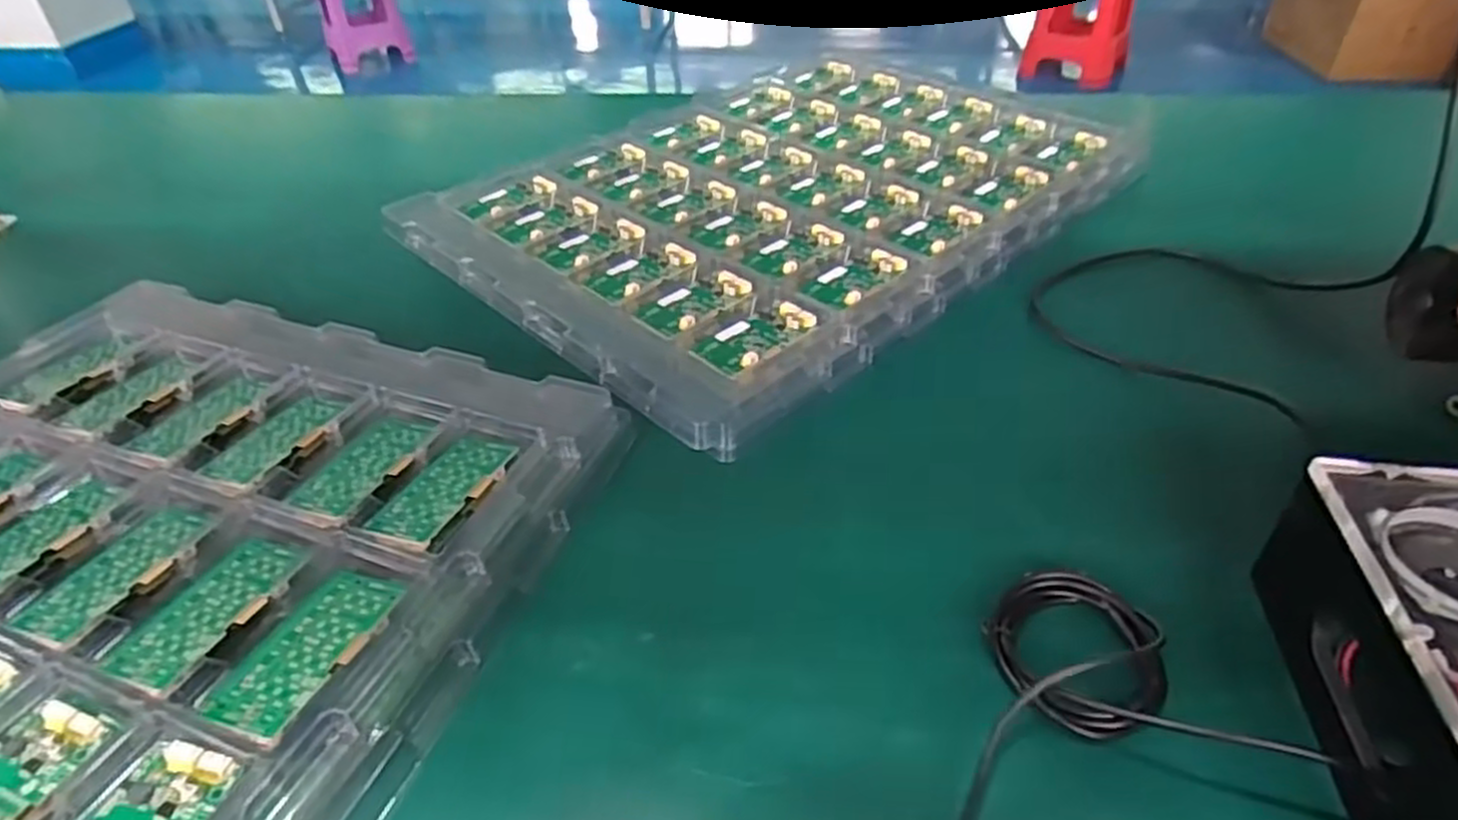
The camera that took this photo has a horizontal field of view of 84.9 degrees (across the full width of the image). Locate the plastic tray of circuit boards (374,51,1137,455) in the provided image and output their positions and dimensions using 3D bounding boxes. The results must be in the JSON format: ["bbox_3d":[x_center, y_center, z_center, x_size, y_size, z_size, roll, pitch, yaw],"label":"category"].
[{"bbox_3d":[0.059,-0.234,0.824,0.667,0.048,0.473,-32,50,-32],"label":"plastic tray of circuit boards"}]

